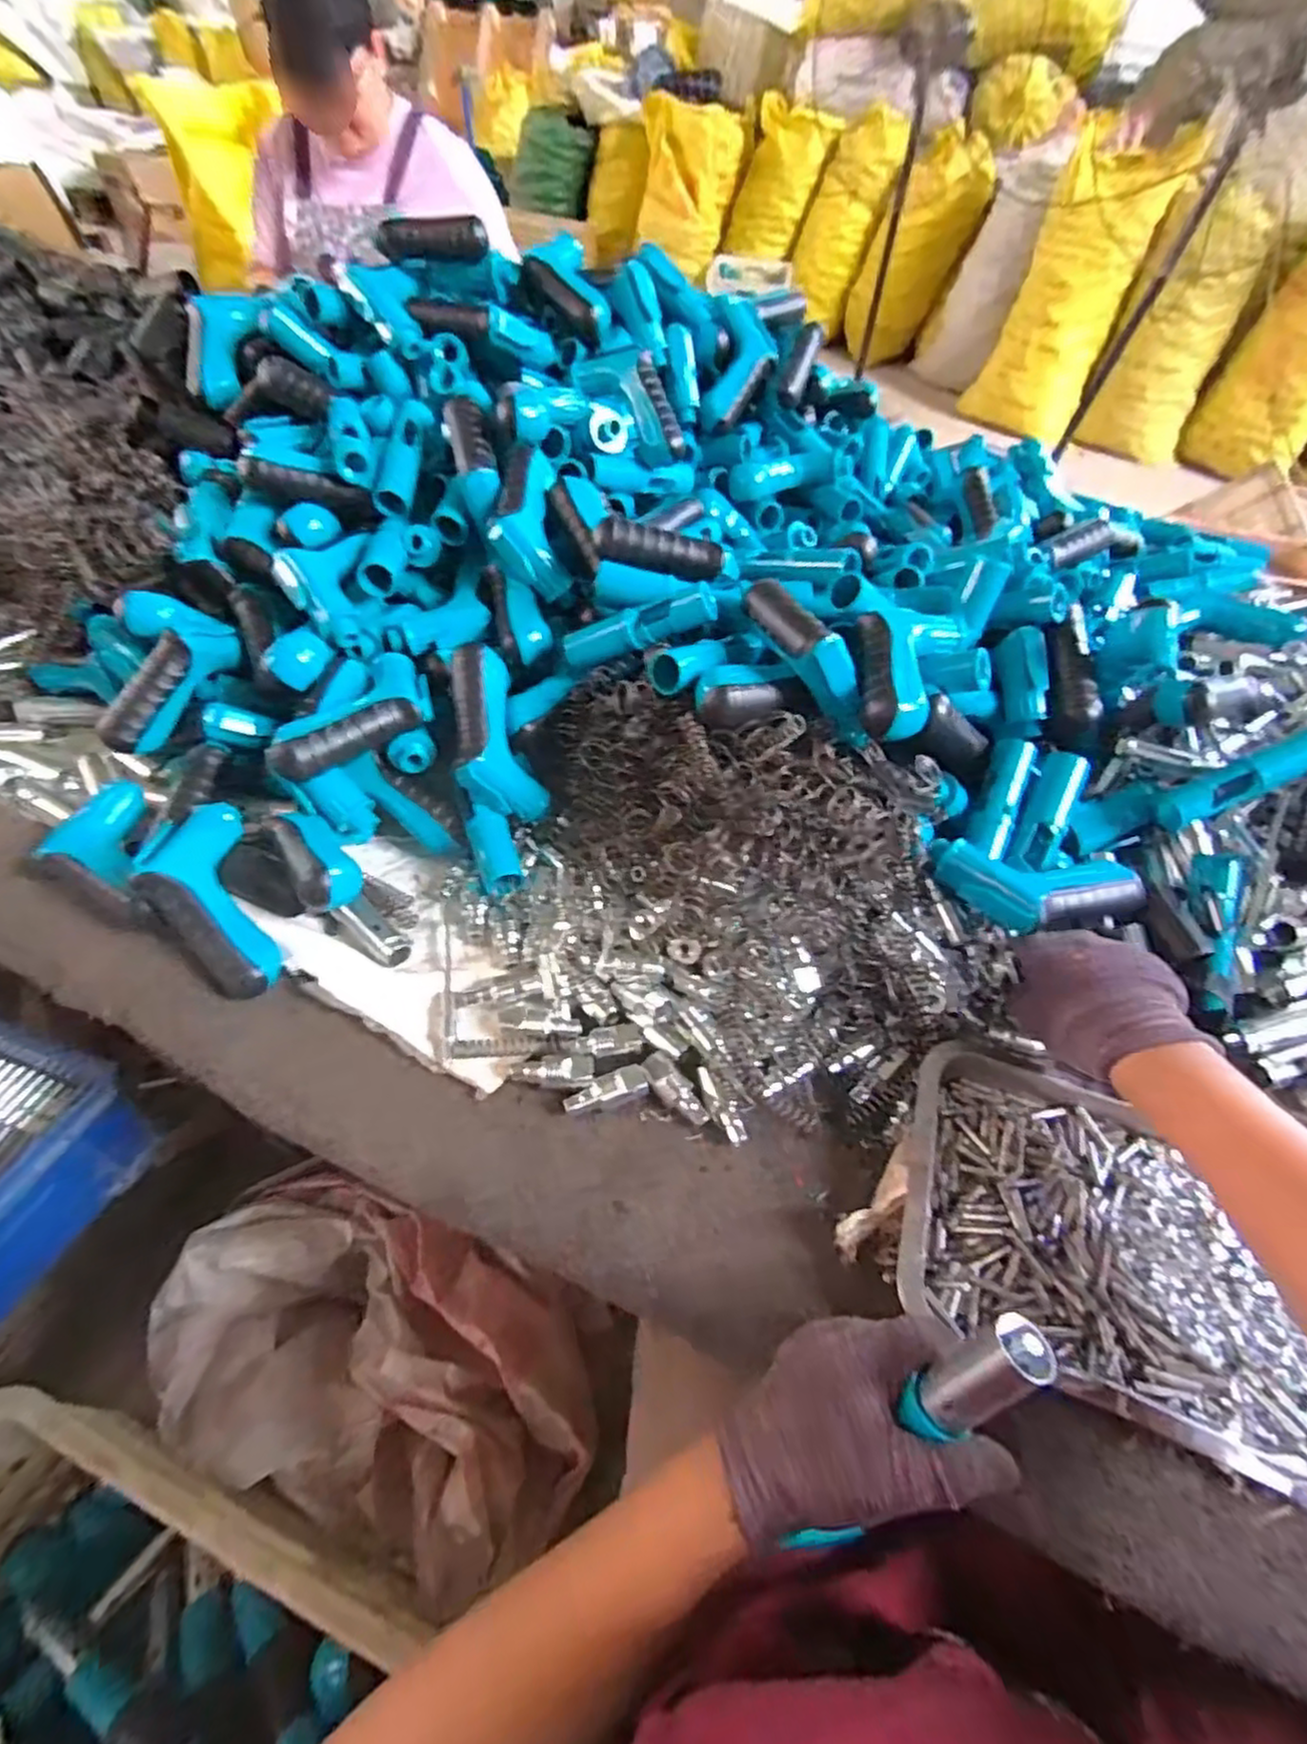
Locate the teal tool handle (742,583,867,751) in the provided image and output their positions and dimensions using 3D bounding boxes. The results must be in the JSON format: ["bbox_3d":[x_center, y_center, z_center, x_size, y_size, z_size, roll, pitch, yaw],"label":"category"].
[{"bbox_3d":[0.107,-0.155,0.506,0.029,0.050,0.141,-22,71,-21],"label":"teal tool handle"}]

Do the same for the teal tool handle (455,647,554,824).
[{"bbox_3d":[-0.128,-0.106,0.565,0.065,0.052,0.138,-16,94,-17],"label":"teal tool handle"}]

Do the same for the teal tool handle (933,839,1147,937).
[{"bbox_3d":[0.269,0.015,0.509,0.134,0.028,0.070,4,49,6],"label":"teal tool handle"}]

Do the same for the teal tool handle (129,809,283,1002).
[{"bbox_3d":[-0.305,0.019,0.491,0.065,0.044,0.145,-21,77,-20],"label":"teal tool handle"}]

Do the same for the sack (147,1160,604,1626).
[{"bbox_3d":[-0.254,0.462,0.681,0.411,0.148,0.233,19,51,12],"label":"sack"}]

